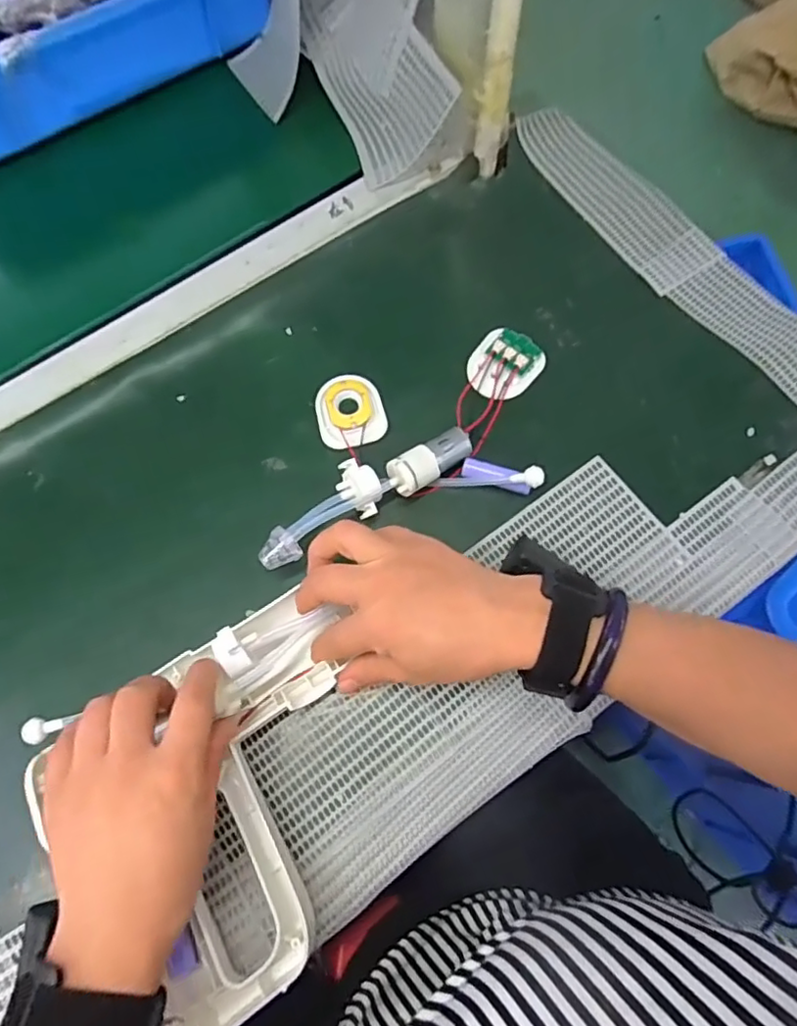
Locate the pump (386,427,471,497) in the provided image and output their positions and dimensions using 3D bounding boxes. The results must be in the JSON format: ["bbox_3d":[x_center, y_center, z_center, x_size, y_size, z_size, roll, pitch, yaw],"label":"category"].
[{"bbox_3d":[0.023,-0.036,0.421,0.064,0.025,0.027,-33,74,-10],"label":"pump"}]

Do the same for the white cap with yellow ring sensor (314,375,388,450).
[{"bbox_3d":[-0.036,-0.076,0.450,0.050,0.006,0.058,-17,72,-4],"label":"white cap with yellow ring sensor"}]

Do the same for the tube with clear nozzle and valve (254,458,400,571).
[{"bbox_3d":[-0.052,0.002,0.405,0.100,0.023,0.036,-38,74,-26],"label":"tube with clear nozzle and valve"}]

